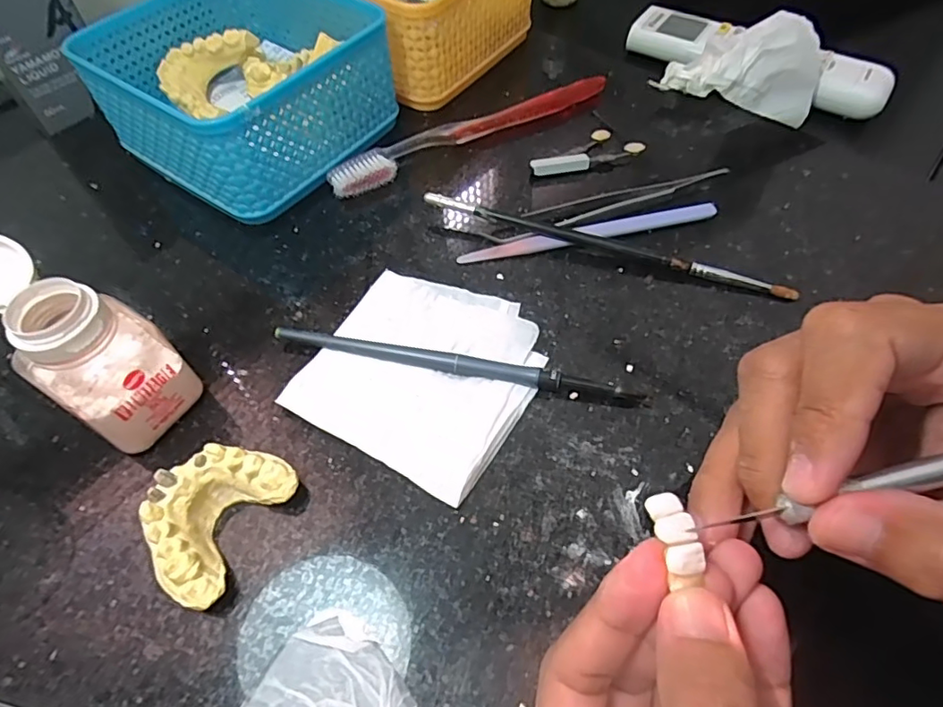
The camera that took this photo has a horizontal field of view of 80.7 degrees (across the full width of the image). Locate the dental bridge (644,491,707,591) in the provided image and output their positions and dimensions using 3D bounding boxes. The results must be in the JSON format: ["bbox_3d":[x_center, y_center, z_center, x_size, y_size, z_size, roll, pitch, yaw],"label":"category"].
[{"bbox_3d":[0.052,0.046,0.142,0.009,0.004,0.021,-13,64,-9],"label":"dental bridge"}]

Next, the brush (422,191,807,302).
[{"bbox_3d":[0.066,-0.054,0.281,0.186,0.012,0.006,17,58,10],"label":"brush"}]

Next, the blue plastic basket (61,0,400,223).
[{"bbox_3d":[-0.129,-0.154,0.320,0.130,0.064,0.128,30,61,18],"label":"blue plastic basket"}]

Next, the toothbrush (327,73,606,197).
[{"bbox_3d":[0.000,-0.136,0.334,0.182,0.016,0.021,-26,60,-17],"label":"toothbrush"}]

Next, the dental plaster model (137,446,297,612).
[{"bbox_3d":[-0.094,0.058,0.202,0.037,0.026,0.054,24,60,15],"label":"dental plaster model"}]

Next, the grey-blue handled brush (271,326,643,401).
[{"bbox_3d":[-0.007,0.004,0.245,0.160,0.004,0.008,10,94,7],"label":"grey-blue handled brush"}]

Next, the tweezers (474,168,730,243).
[{"bbox_3d":[0.072,-0.083,0.300,0.135,0.011,0.022,-14,58,-10],"label":"tweezers"}]

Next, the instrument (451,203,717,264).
[{"bbox_3d":[0.061,-0.063,0.290,0.137,0.008,0.011,-10,57,-7],"label":"instrument"}]

